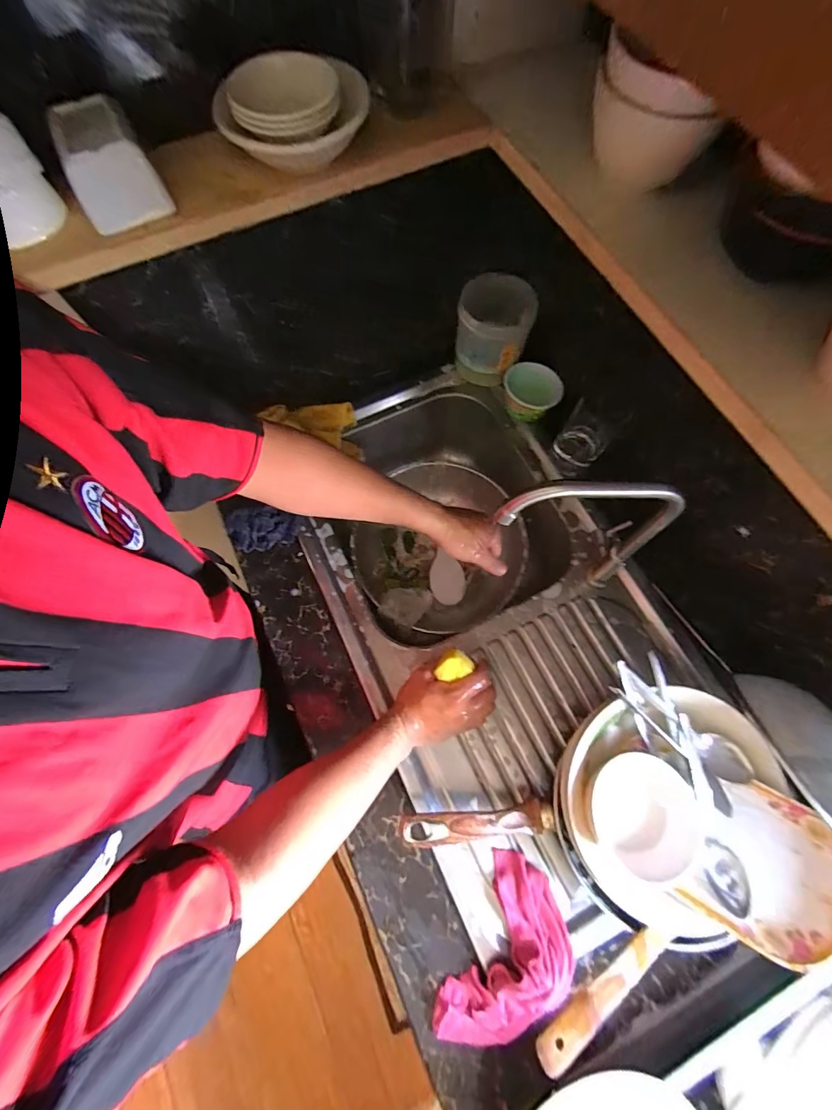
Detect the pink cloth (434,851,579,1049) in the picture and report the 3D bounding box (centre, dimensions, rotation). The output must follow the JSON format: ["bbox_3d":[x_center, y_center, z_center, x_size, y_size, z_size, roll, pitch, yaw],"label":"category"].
[{"bbox_3d":[0.108,0.445,0.448,0.114,0.036,0.178,27,74,9],"label":"pink cloth"}]

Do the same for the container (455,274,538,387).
[{"bbox_3d":[0.124,-0.350,0.657,0.092,0.123,0.091,26,73,9],"label":"container"}]

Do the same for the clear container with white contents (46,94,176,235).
[{"bbox_3d":[-0.239,-0.301,0.319,0.060,0.044,0.078,-29,73,-9],"label":"clear container with white contents"}]

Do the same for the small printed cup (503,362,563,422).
[{"bbox_3d":[0.187,-0.263,0.678,0.092,0.054,0.077,34,75,11],"label":"small printed cup"}]

